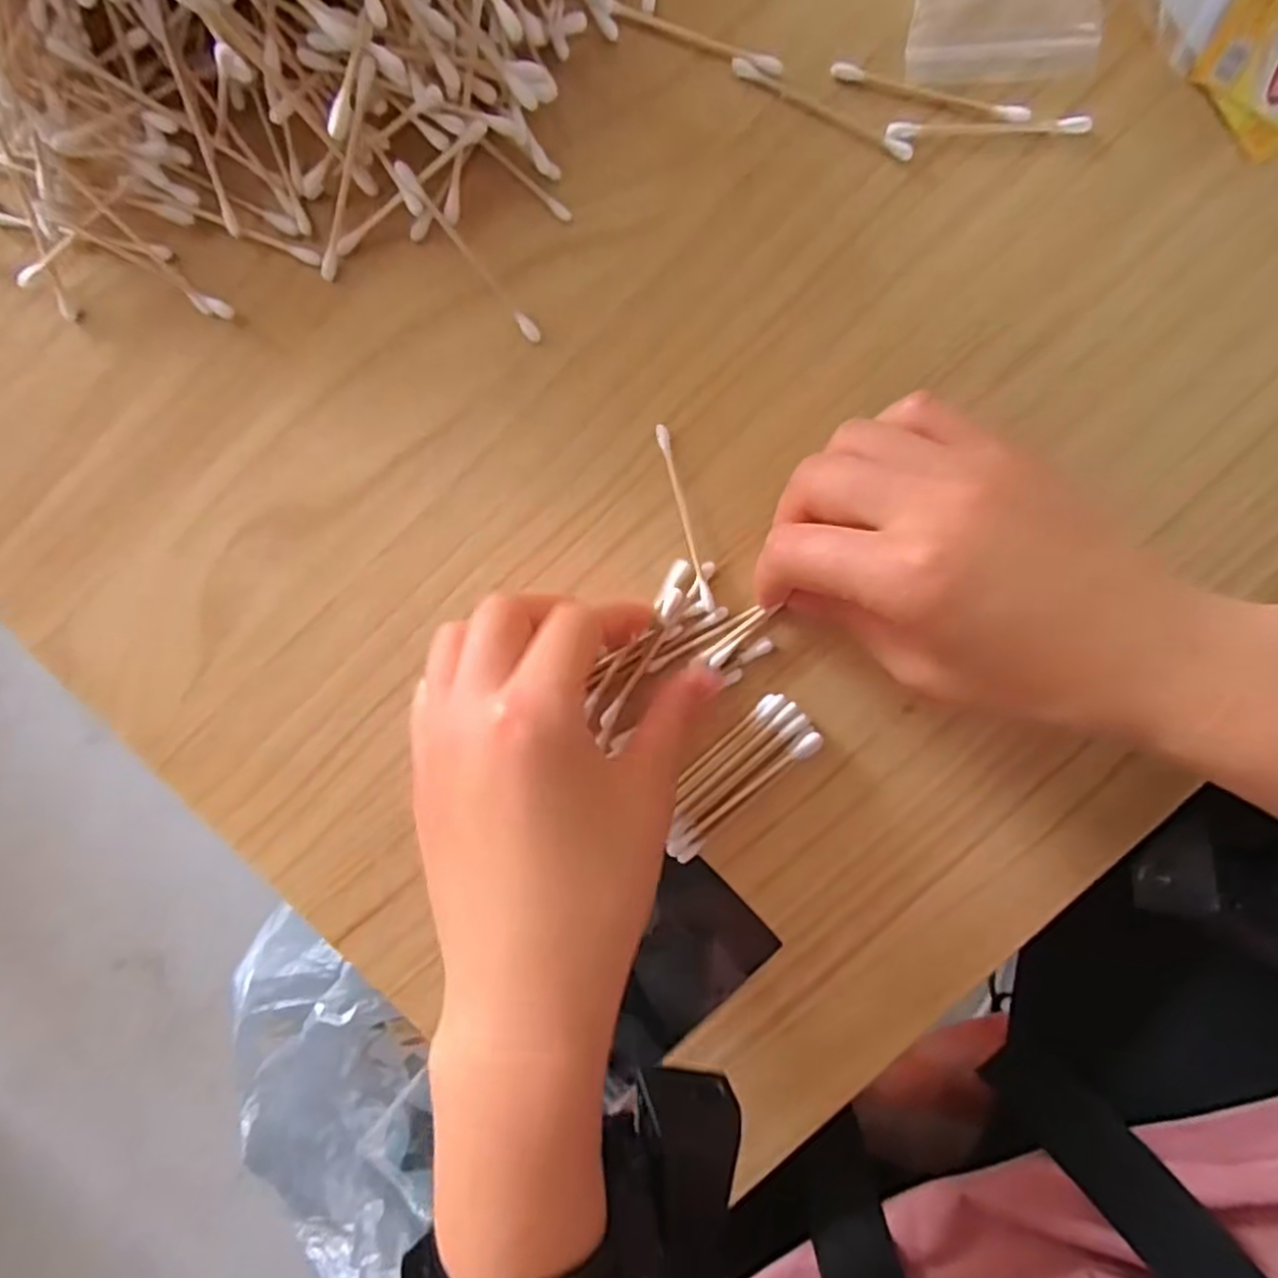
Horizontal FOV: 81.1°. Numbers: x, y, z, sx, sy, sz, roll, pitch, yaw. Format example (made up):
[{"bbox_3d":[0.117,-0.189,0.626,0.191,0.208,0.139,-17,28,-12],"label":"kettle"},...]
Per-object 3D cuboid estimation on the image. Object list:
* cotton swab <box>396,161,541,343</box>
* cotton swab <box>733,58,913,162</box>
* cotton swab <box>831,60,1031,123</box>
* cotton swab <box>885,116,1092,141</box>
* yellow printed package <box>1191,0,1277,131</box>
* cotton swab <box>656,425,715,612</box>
[{"bbox_3d":[-0.059,-0.135,0.264,0.005,0.005,0.070,-40,108,4],"label":"cotton swab"},{"bbox_3d":[0.065,-0.187,0.263,0.069,0.004,0.005,27,95,0],"label":"cotton swab"},{"bbox_3d":[0.102,-0.192,0.261,0.070,0.004,0.006,14,95,1],"label":"cotton swab"},{"bbox_3d":[0.122,-0.179,0.262,0.069,0.004,0.006,-1,94,2],"label":"cotton swab"},{"bbox_3d":[0.218,-0.201,0.255,0.041,0.004,0.040,28,95,0],"label":"yellow printed package"},{"bbox_3d":[0.017,-0.045,0.277,0.004,0.007,0.070,-15,94,3],"label":"cotton swab"}]

